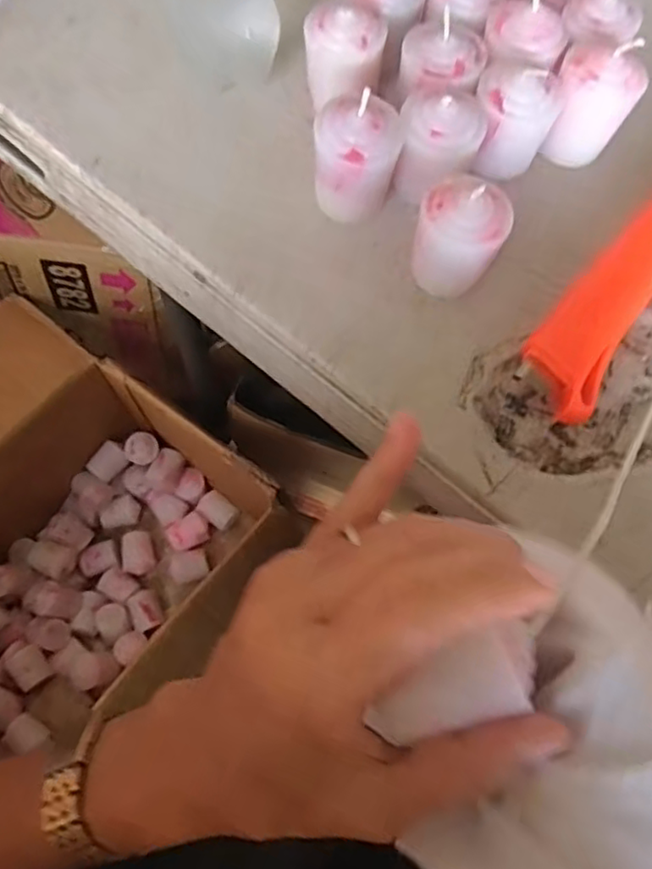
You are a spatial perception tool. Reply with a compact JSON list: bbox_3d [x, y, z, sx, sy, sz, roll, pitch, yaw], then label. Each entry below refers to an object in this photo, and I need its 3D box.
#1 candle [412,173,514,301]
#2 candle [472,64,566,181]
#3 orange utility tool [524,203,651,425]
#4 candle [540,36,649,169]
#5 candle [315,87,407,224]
[{"bbox_3d":[0.058,-0.083,0.287,0.038,0.045,0.037,16,71,5],"label":"candle"},{"bbox_3d":[0.085,-0.142,0.306,0.036,0.046,0.031,20,72,6],"label":"candle"},{"bbox_3d":[0.129,-0.061,0.300,0.036,0.023,0.128,34,74,11],"label":"orange utility tool"},{"bbox_3d":[0.123,-0.154,0.311,0.037,0.051,0.037,25,72,8],"label":"candle"},{"bbox_3d":[0.015,-0.123,0.295,0.036,0.046,0.037,6,71,2],"label":"candle"}]

